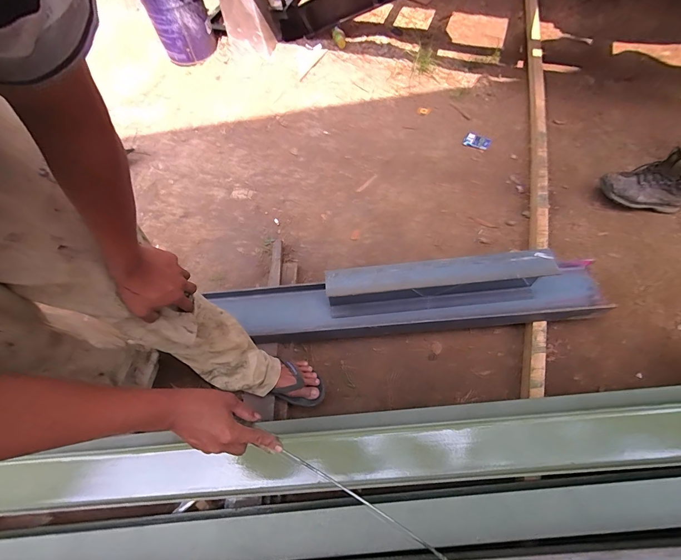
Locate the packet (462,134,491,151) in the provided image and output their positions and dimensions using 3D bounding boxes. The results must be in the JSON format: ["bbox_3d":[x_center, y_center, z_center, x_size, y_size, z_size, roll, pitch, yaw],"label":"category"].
[{"bbox_3d":[0.571,-0.580,1.394,0.101,0.026,0.050,25,64,16],"label":"packet"}]

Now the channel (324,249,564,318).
[{"bbox_3d":[0.255,0.015,0.908,0.577,0.170,0.085,-6,63,4],"label":"channel"}]

